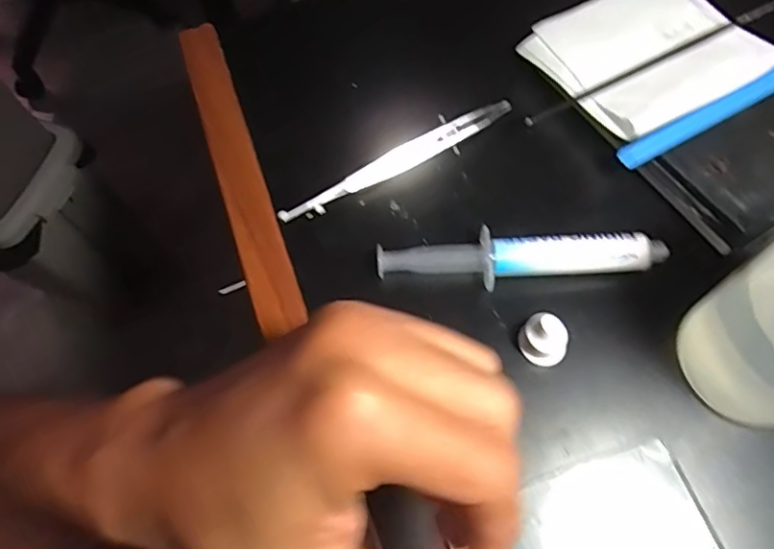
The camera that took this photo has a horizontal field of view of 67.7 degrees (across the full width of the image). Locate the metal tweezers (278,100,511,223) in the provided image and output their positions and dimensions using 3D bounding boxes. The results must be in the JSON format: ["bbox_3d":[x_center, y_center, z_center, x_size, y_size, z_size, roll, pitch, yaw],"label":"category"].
[{"bbox_3d":[0.008,-0.063,0.314,0.141,0.013,0.013,-28,64,-10],"label":"metal tweezers"}]

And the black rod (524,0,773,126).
[{"bbox_3d":[0.143,-0.113,0.306,0.162,0.006,0.007,-25,64,-9],"label":"black rod"}]

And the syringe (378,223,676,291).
[{"bbox_3d":[0.064,-0.007,0.280,0.135,0.017,0.024,1,63,4],"label":"syringe"}]

